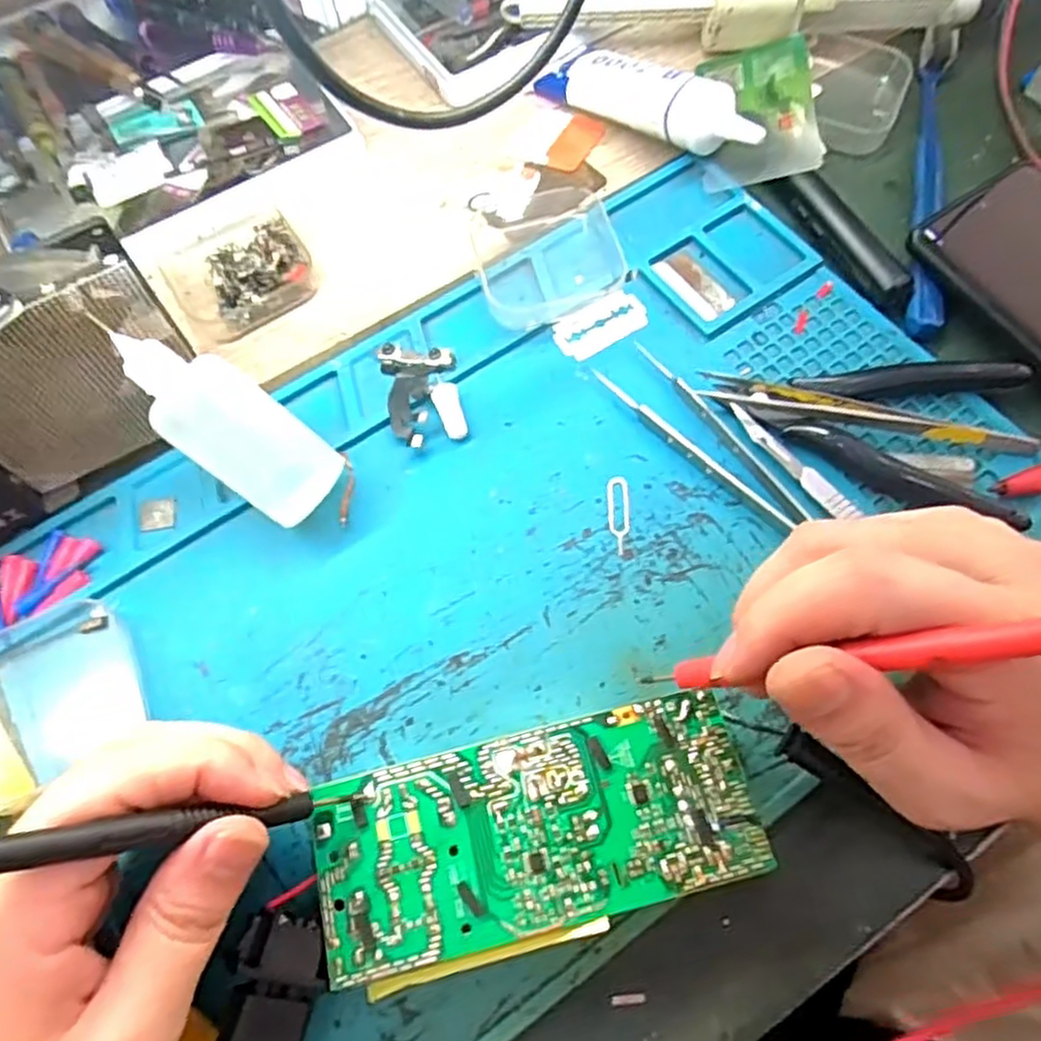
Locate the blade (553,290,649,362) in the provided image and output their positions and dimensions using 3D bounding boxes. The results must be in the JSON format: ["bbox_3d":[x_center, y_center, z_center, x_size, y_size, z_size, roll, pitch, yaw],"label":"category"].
[{"bbox_3d":[0.036,-0.087,0.323,0.043,0.004,0.022,-29,75,-10],"label":"blade"}]

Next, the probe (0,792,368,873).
[{"bbox_3d":[-0.095,0.078,0.179,0.006,0.132,0.007,-31,61,37],"label":"probe"}]

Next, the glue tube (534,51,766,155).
[{"bbox_3d":[0.062,-0.207,0.358,0.124,0.036,0.028,39,73,16],"label":"glue tube"}]

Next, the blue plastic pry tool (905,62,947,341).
[{"bbox_3d":[0.193,-0.157,0.341,0.015,0.011,0.168,11,68,6],"label":"blue plastic pry tool"}]

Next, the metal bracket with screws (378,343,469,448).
[{"bbox_3d":[-0.042,-0.056,0.308,0.031,0.007,0.051,-13,67,-4],"label":"metal bracket with screws"}]

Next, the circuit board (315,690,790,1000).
[{"bbox_3d":[0.005,0.099,0.232,0.132,0.026,0.056,-13,67,-4],"label":"circuit board"}]

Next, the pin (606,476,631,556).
[{"bbox_3d":[0.039,-0.003,0.285,0.009,0.004,0.033,-1,67,1],"label":"pin"}]

